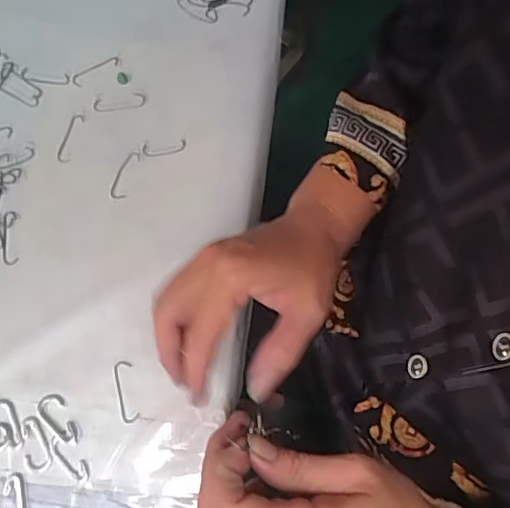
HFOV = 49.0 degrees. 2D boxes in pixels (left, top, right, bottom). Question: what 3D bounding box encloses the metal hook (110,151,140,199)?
[{"bbox_3d":[-0.101,-0.062,0.436,0.013,0.004,0.042,17,74,4],"label":"metal hook"}]

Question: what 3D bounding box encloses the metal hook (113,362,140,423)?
[{"bbox_3d":[-0.090,0.096,0.390,0.014,0.004,0.042,-11,74,-4],"label":"metal hook"}]

